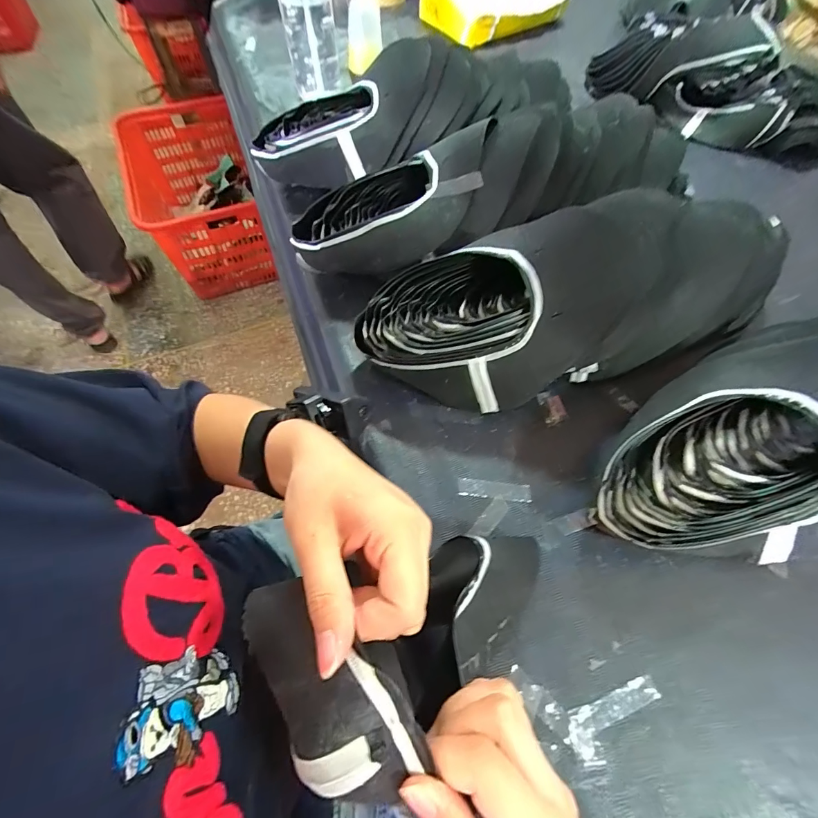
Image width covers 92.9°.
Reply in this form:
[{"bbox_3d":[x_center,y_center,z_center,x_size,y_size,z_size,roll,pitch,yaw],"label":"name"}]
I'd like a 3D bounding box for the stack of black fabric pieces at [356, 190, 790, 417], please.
[{"bbox_3d":[0.170,-0.102,0.370,0.436,0.154,0.137,-12,60,4],"label":"stack of black fabric pieces"}]

